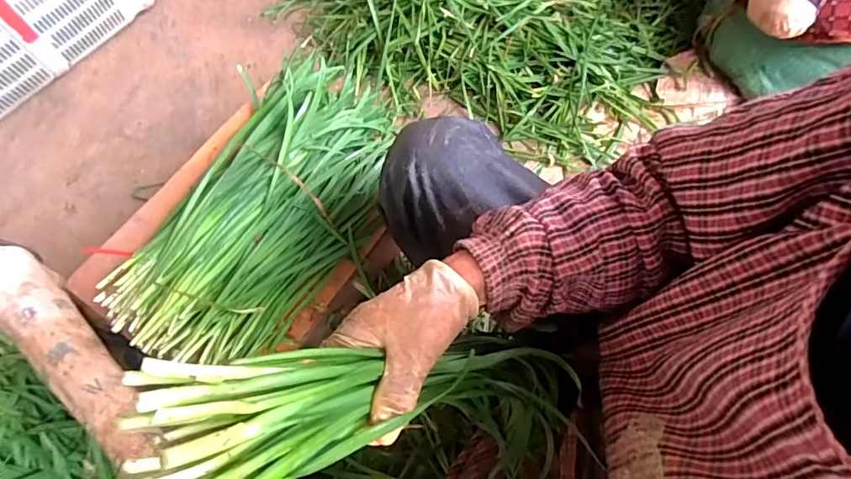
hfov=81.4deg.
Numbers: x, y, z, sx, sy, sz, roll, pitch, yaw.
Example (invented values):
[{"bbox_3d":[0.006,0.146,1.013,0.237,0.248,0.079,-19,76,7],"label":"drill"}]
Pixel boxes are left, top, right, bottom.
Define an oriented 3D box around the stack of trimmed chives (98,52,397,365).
[{"bbox_3d":[-0.202,-0.064,0.657,0.255,0.077,0.475,14,69,8],"label":"stack of trimmed chives"}]

